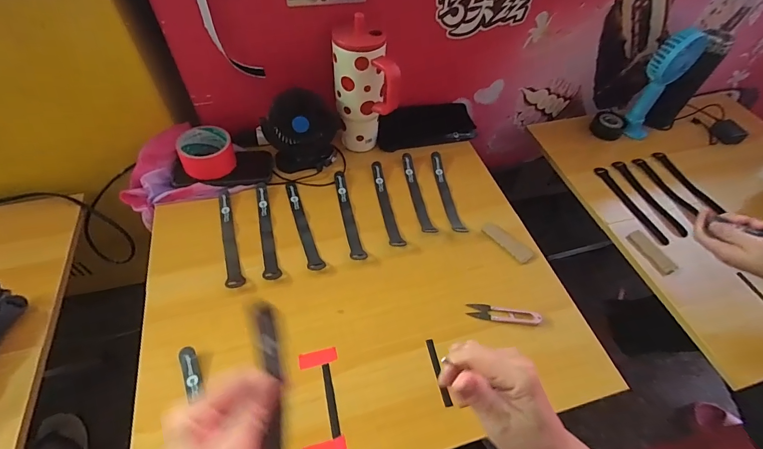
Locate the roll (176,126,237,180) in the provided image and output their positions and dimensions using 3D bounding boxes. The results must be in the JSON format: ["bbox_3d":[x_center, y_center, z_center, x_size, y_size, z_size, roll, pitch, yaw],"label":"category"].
[{"bbox_3d":[-0.300,-0.122,0.637,0.086,0.051,0.086,-19,56,-17],"label":"roll"}]

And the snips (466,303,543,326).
[{"bbox_3d":[0.173,0.126,0.520,0.100,0.009,0.023,8,53,1],"label":"snips"}]

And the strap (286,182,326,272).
[{"bbox_3d":[-0.131,-0.002,0.607,0.024,0.004,0.190,-17,55,-16],"label":"strap"}]

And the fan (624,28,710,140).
[{"bbox_3d":[0.576,-0.286,0.775,0.081,0.233,0.079,32,57,18],"label":"fan"}]

